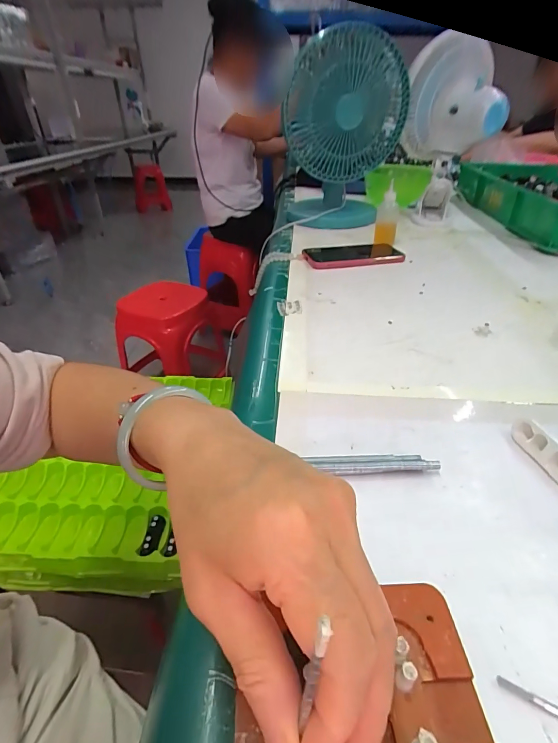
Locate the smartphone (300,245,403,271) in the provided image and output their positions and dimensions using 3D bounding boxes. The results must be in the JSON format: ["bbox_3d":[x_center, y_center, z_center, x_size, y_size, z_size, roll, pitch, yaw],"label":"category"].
[{"bbox_3d":[0.131,-0.197,0.627,0.176,0.011,0.083,-9,36,-11],"label":"smartphone"}]

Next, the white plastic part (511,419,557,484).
[{"bbox_3d":[0.194,0.058,0.268,0.012,0.019,0.062,-9,37,-12],"label":"white plastic part"}]

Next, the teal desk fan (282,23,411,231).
[{"bbox_3d":[0.122,-0.439,0.711,0.218,0.301,0.175,7,36,10],"label":"teal desk fan"}]

